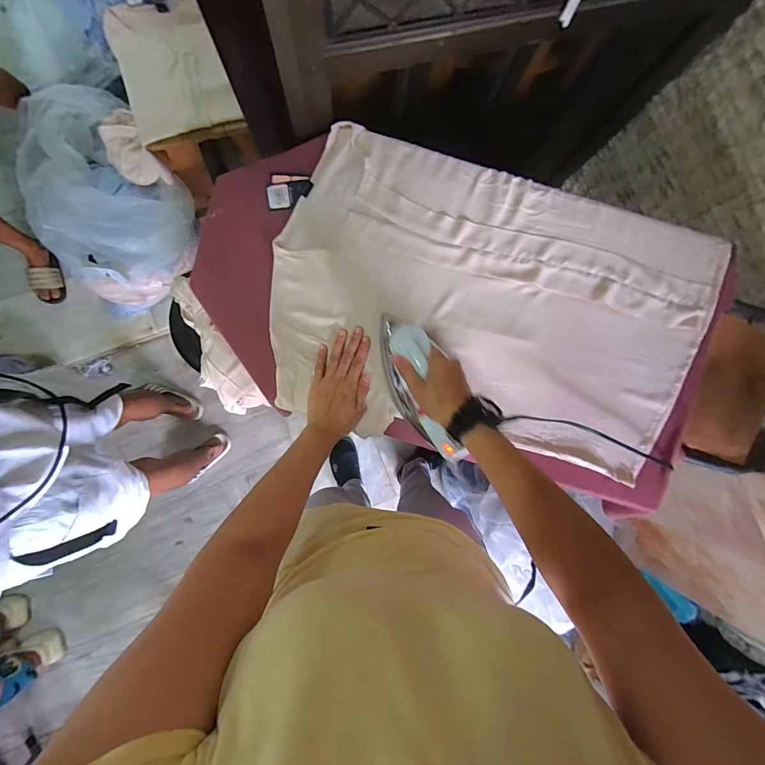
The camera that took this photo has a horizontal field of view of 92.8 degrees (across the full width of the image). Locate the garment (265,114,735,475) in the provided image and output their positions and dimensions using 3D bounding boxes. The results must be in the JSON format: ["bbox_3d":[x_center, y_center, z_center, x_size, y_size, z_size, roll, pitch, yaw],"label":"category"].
[{"bbox_3d":[0.172,-0.106,0.591,0.686,0.081,0.432,16,84,-4],"label":"garment"}]

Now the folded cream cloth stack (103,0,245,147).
[{"bbox_3d":[-0.506,-0.751,0.867,0.247,0.047,0.316,-19,87,-7],"label":"folded cream cloth stack"}]

